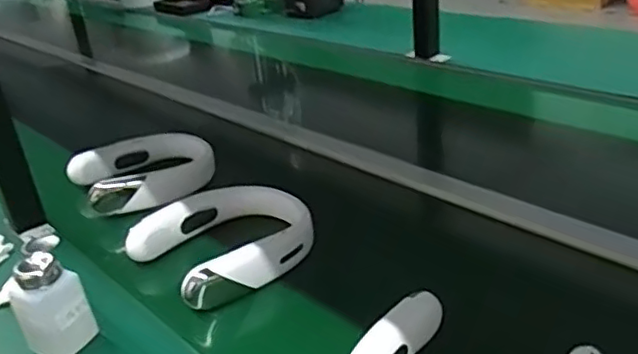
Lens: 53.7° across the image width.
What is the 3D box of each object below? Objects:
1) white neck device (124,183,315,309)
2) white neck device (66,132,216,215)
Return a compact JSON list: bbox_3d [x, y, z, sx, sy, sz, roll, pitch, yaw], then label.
[{"bbox_3d":[-0.112,0.079,0.782,0.171,0.060,0.200,19,35,41],"label":"white neck device"},{"bbox_3d":[-0.275,-0.014,1.000,0.207,0.058,0.173,-21,29,-28],"label":"white neck device"}]

